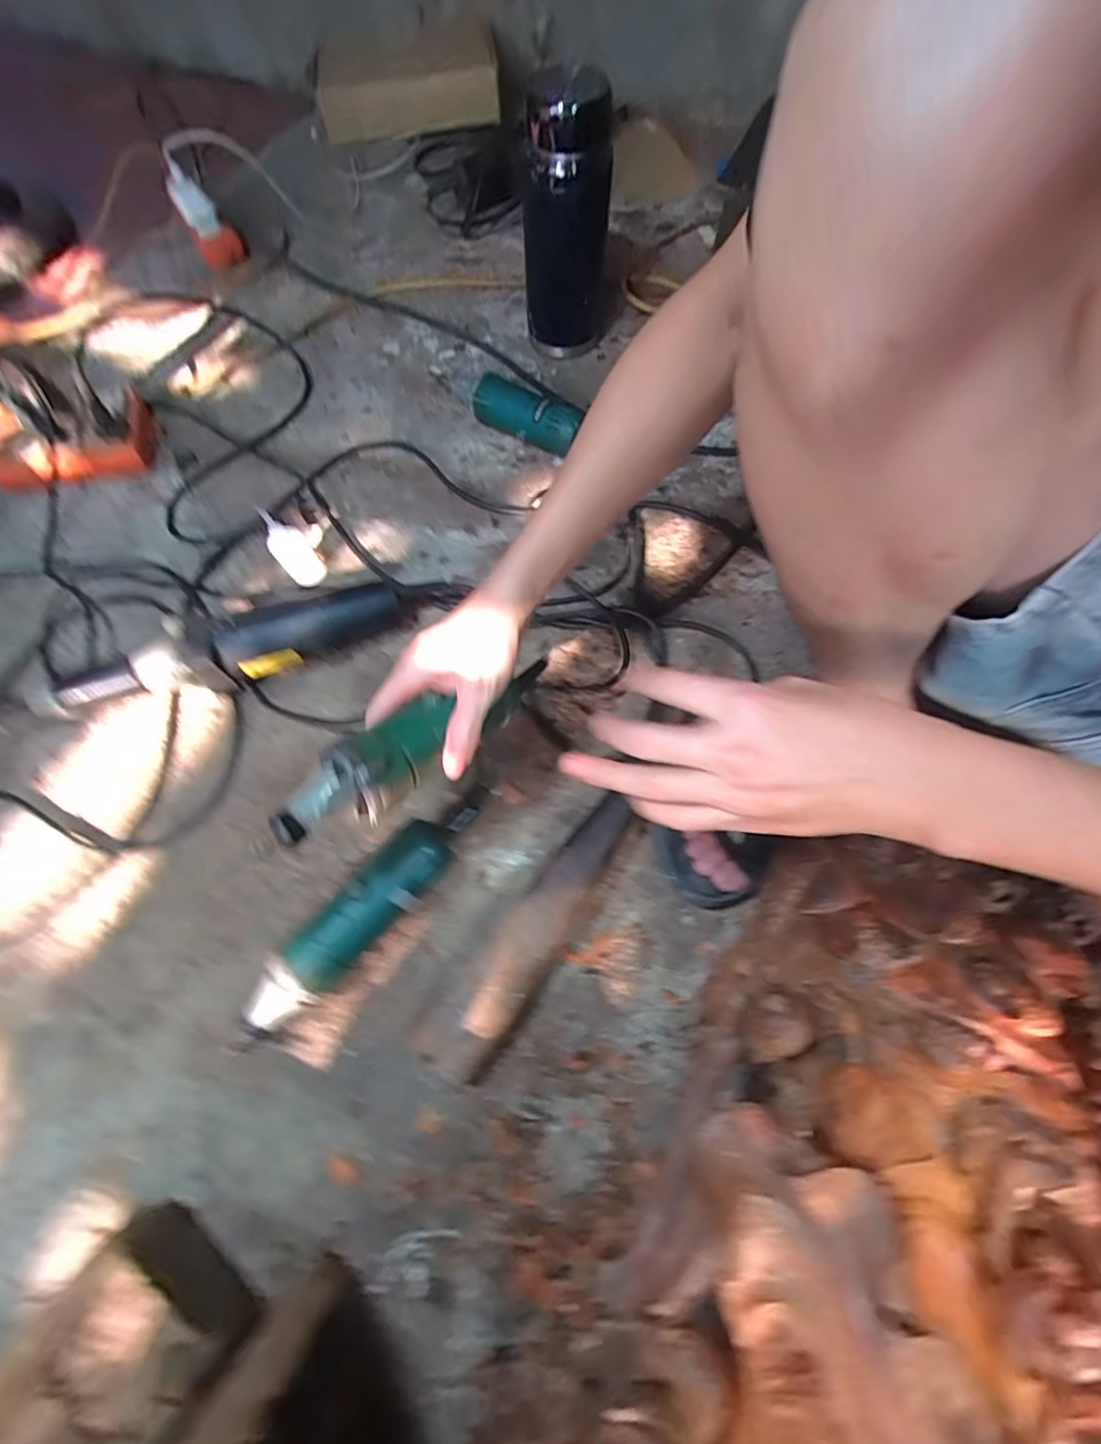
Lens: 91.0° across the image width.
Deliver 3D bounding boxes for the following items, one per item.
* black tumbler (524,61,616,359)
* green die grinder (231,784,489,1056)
[{"bbox_3d":[0.020,-0.596,0.659,0.100,0.244,0.100,2,68,0],"label":"black tumbler"},{"bbox_3d":[-0.142,0.148,0.434,0.050,0.055,0.253,40,73,16],"label":"green die grinder"}]

